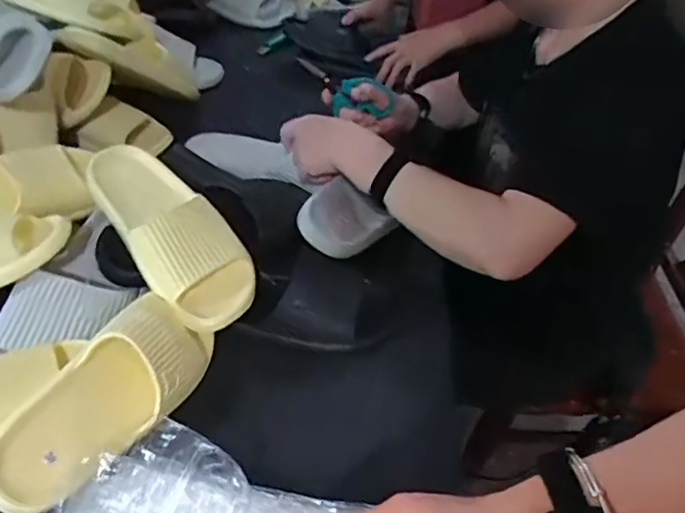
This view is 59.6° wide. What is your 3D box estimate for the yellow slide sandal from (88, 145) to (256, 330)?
[{"bbox_3d":[-0.188,-0.027,0.646,0.237,0.067,0.102,36,52,29],"label":"yellow slide sandal"}]

